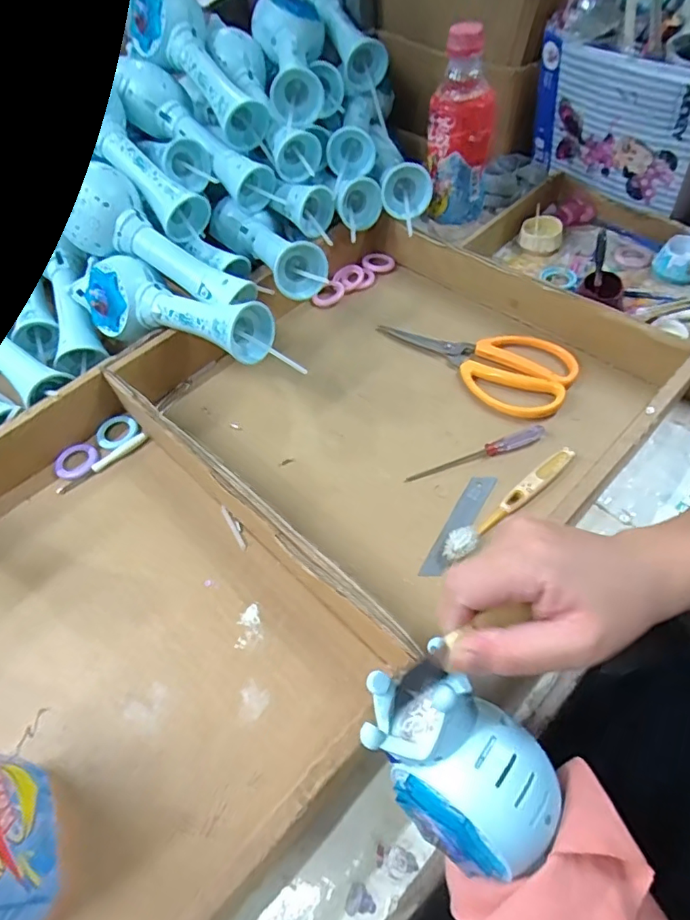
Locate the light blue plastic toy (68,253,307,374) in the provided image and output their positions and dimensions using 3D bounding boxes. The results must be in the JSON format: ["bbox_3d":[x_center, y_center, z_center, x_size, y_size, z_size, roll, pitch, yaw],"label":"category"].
[{"bbox_3d":[-0.149,-0.132,0.470,0.262,0.052,0.055,20,59,19],"label":"light blue plastic toy"}]

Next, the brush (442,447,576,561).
[{"bbox_3d":[0.128,0.032,0.398,0.138,0.015,0.017,-32,57,-17],"label":"brush"}]

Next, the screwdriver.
[{"bbox_3d":[0.108,-0.004,0.428,0.120,0.010,0.014,-20,55,-9],"label":"screwdriver"}]

